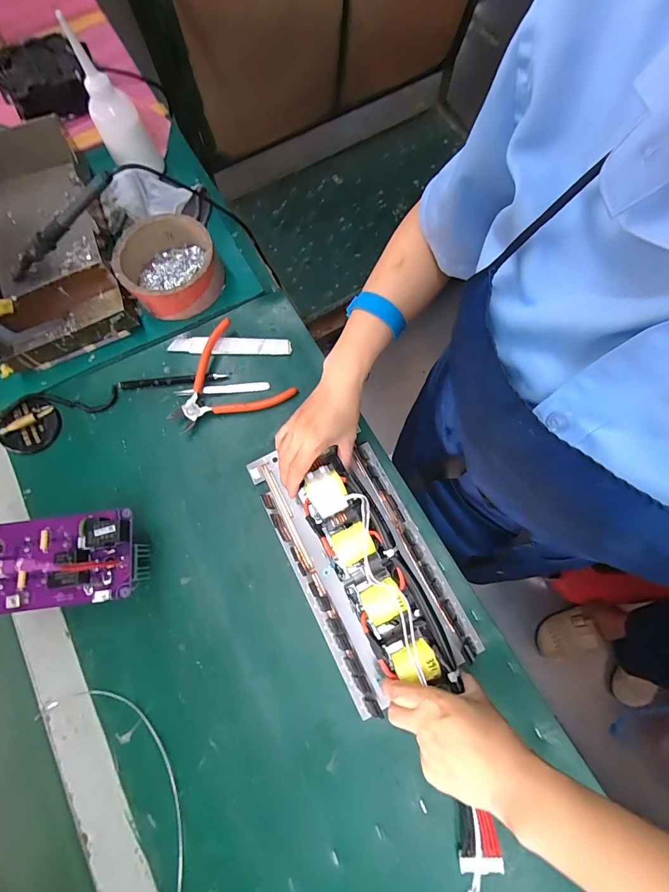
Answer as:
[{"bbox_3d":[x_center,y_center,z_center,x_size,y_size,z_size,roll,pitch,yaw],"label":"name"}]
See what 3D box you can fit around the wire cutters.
[{"bbox_3d":[-0.138,-0.068,0.469,0.128,0.021,0.134,42,79,11],"label":"wire cutters"}]

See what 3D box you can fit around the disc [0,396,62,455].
[{"bbox_3d":[-0.371,-0.026,0.462,0.062,0.018,0.068,0,75,1],"label":"disc"}]

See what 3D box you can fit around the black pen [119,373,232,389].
[{"bbox_3d":[-0.204,-0.083,0.480,0.133,0.006,0.010,-6,75,0],"label":"black pen"}]

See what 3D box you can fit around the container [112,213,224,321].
[{"bbox_3d":[-0.214,-0.235,0.498,0.119,0.053,0.119,0,75,1],"label":"container"}]

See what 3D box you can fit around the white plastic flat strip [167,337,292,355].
[{"bbox_3d":[-0.136,-0.132,0.491,0.157,0.009,0.022,2,75,2],"label":"white plastic flat strip"}]

